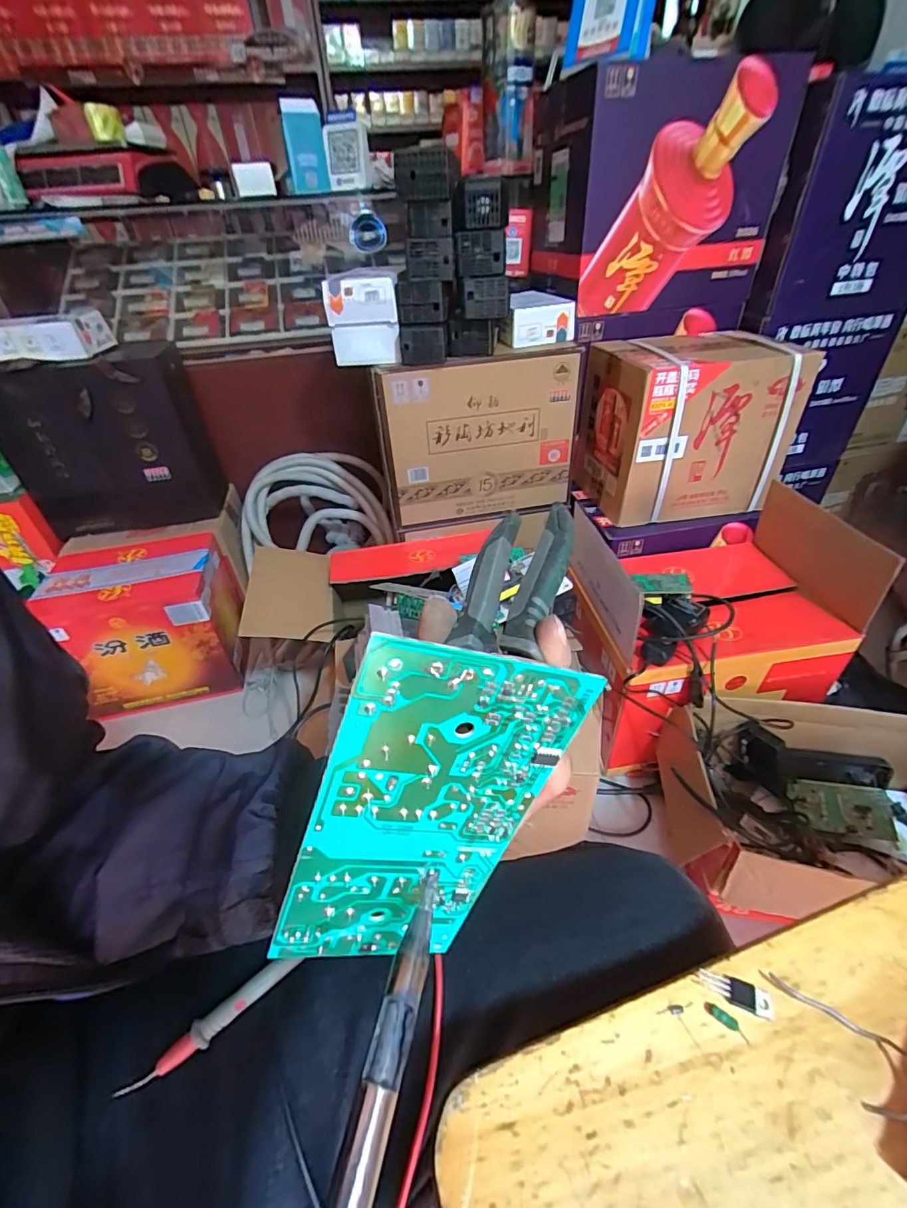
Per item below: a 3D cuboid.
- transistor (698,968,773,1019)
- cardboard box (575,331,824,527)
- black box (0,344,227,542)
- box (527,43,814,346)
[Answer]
[{"bbox_3d":[0.123,0.169,0.211,0.028,0.004,0.010,9,41,16],"label":"transistor"},{"bbox_3d":[0.446,-0.345,0.953,0.321,0.287,0.227,-9,40,-6],"label":"cardboard box"},{"bbox_3d":[-0.764,-0.369,1.113,0.385,0.359,0.187,-7,39,-4],"label":"black box"},{"bbox_3d":[0.365,-0.773,0.961,0.369,0.377,0.320,-10,40,-8],"label":"box"}]

